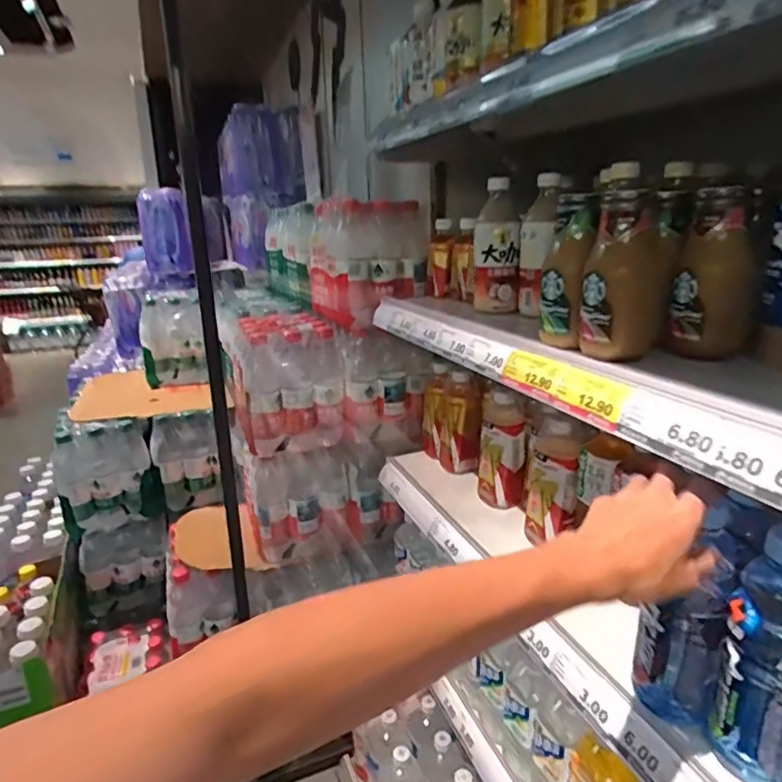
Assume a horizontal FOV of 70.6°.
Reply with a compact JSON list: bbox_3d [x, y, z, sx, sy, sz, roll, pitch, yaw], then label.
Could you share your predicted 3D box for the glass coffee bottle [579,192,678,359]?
[{"bbox_3d":[0.222,-0.110,0.525,0.072,0.146,0.086,5,18,23],"label":"glass coffee bottle"}]

